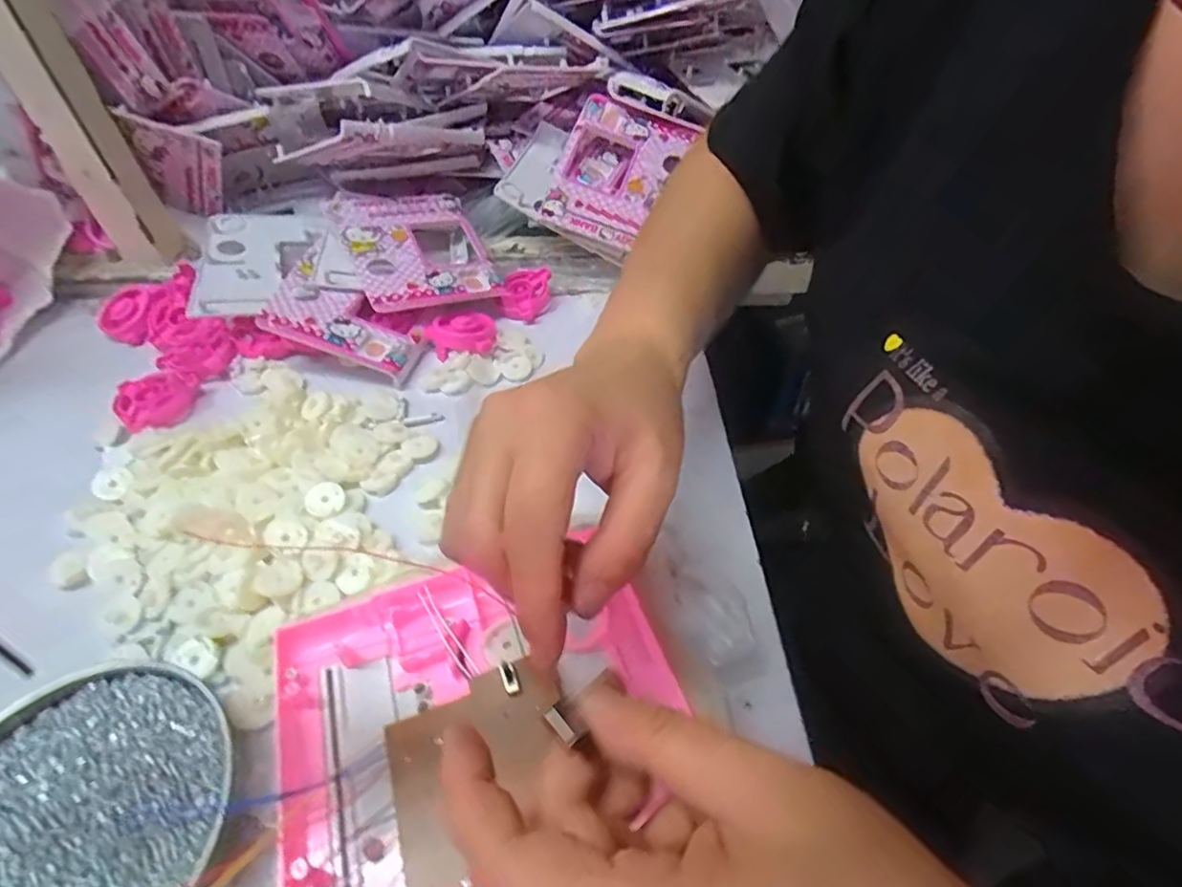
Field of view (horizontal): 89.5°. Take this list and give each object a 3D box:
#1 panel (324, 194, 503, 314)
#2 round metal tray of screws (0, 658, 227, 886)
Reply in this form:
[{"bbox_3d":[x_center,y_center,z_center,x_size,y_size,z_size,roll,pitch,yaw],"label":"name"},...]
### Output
[{"bbox_3d":[-0.149,-0.167,0.498,0.109,0.010,0.143,-13,56,-25],"label":"panel"},{"bbox_3d":[-0.226,0.164,0.248,0.125,0.019,0.134,-1,48,1],"label":"round metal tray of screws"}]

